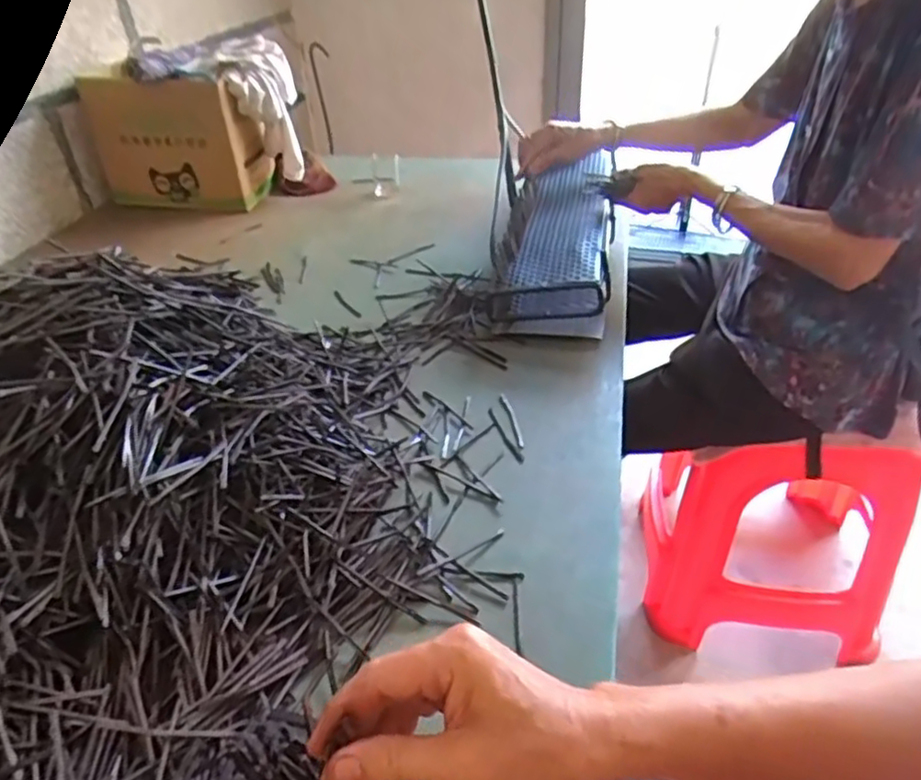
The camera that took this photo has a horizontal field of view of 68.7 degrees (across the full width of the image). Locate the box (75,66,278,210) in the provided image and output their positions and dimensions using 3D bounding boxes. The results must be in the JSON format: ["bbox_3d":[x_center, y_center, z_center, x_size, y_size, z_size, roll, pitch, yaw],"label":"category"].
[{"bbox_3d":[-0.544,-0.469,1.296,0.316,0.247,0.136,3,36,8],"label":"box"}]

